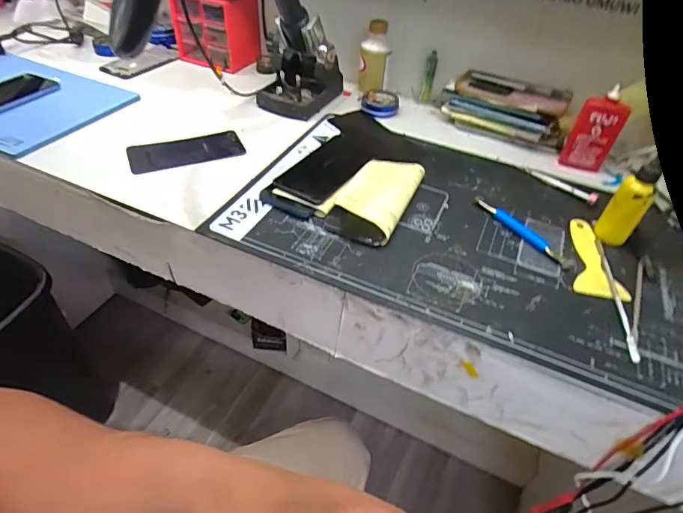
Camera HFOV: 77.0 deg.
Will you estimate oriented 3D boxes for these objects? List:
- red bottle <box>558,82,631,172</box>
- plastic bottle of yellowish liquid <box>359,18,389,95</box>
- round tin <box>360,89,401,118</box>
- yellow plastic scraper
[{"bbox_3d":[0.348,-0.170,0.590,0.057,0.104,0.025,26,49,20],"label":"red bottle"},{"bbox_3d":[0.054,-0.334,0.730,0.043,0.121,0.048,2,45,-3],"label":"plastic bottle of yellowish liquid"},{"bbox_3d":[0.066,-0.260,0.727,0.062,0.021,0.061,2,45,-2],"label":"round tin"},{"bbox_3d":[0.285,-0.001,0.485,0.053,0.004,0.124,13,46,8],"label":"yellow plastic scraper"}]

